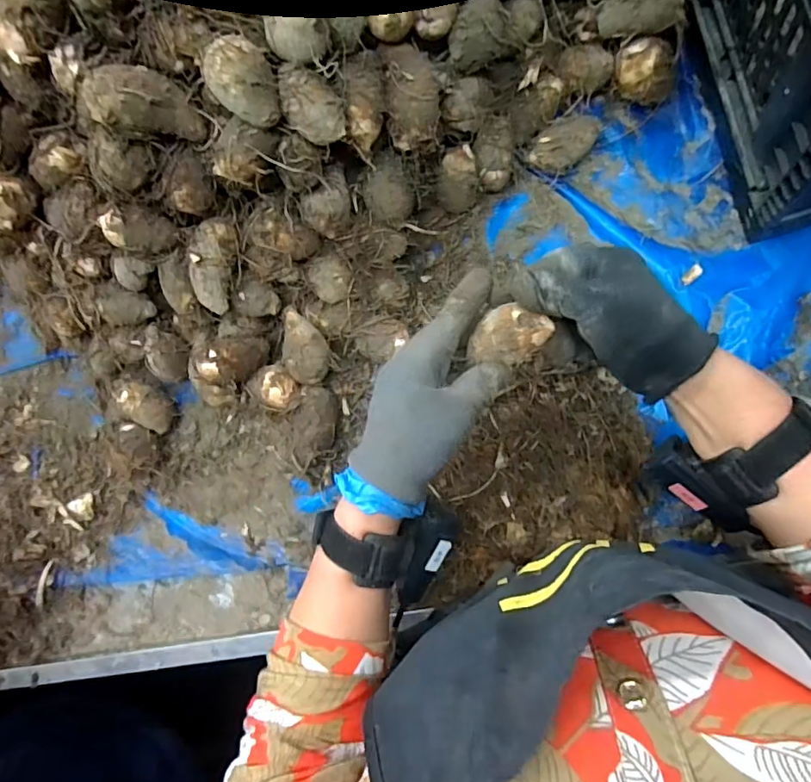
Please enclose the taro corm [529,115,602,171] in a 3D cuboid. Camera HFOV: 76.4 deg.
[{"bbox_3d":[0.144,-0.222,0.465,0.062,0.033,0.038,-39,82,5],"label":"taro corm"}]

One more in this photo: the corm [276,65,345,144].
[{"bbox_3d":[-0.065,-0.200,0.361,0.040,0.033,0.038,9,88,9],"label":"corm"}]

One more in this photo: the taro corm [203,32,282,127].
[{"bbox_3d":[-0.106,-0.202,0.341,0.037,0.033,0.046,-25,83,7],"label":"taro corm"}]

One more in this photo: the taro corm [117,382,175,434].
[{"bbox_3d":[-0.259,0.015,0.518,0.048,0.042,0.041,25,91,9],"label":"taro corm"}]

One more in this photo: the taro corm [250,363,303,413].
[{"bbox_3d":[-0.121,-0.002,0.492,0.054,0.038,0.041,5,88,9],"label":"taro corm"}]

